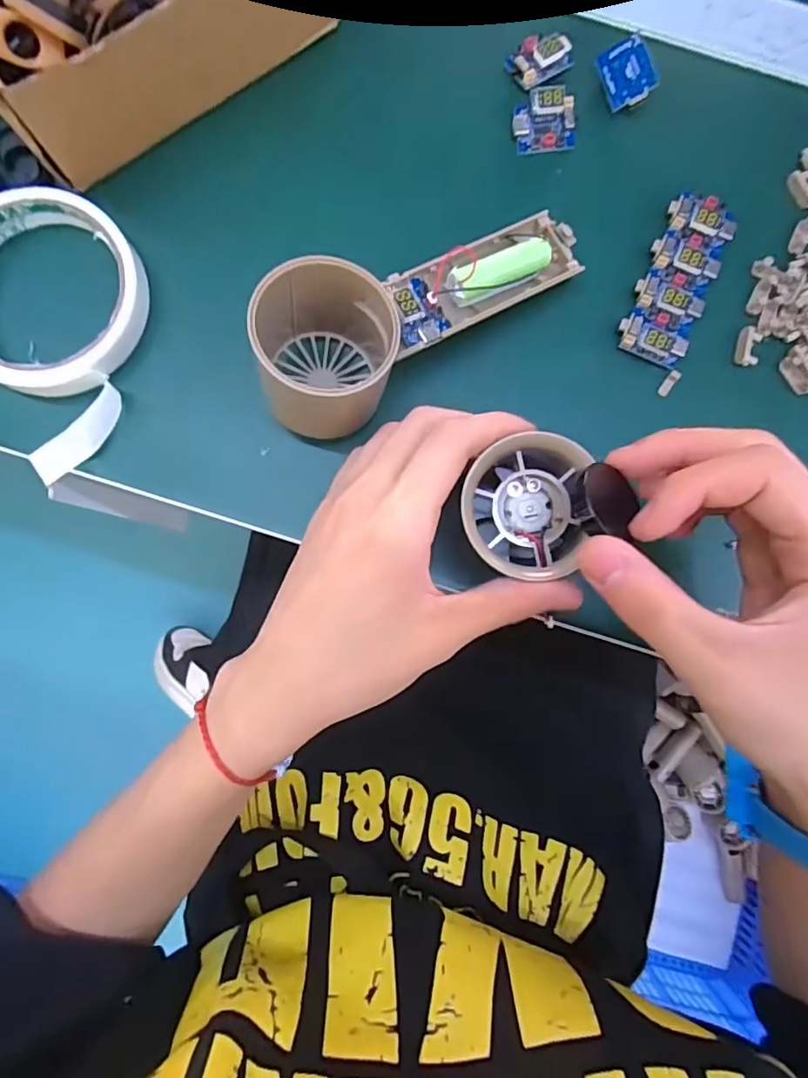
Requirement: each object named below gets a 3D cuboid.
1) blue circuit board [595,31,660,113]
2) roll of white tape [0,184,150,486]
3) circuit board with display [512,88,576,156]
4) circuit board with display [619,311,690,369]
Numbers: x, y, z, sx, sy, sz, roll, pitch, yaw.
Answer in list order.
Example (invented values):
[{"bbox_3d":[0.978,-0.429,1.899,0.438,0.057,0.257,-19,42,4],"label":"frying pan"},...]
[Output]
[{"bbox_3d":[0.109,-0.227,0.269,0.023,0.004,0.029,-21,93,22],"label":"blue circuit board"},{"bbox_3d":[-0.161,-0.103,0.256,0.090,0.014,0.122,-31,87,-4],"label":"roll of white tape"},{"bbox_3d":[0.070,-0.204,0.269,0.030,0.015,0.021,-8,89,-2],"label":"circuit board with display"},{"bbox_3d":[0.121,-0.099,0.263,0.033,0.013,0.023,22,85,0],"label":"circuit board with display"}]

